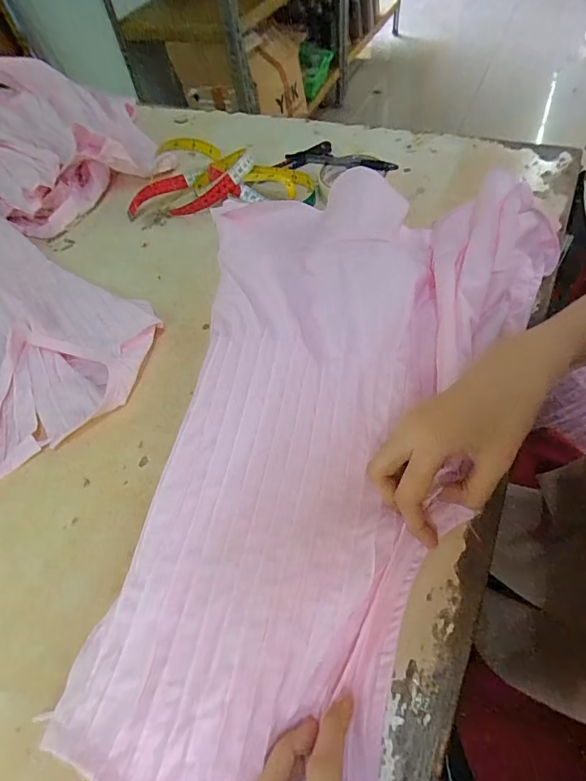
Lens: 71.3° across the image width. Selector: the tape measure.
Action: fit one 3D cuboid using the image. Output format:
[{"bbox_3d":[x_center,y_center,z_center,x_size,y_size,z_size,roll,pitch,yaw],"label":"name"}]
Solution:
[{"bbox_3d":[-0.098,-0.302,0.564,0.245,0.042,0.144,-3,57,3],"label":"tape measure"}]

